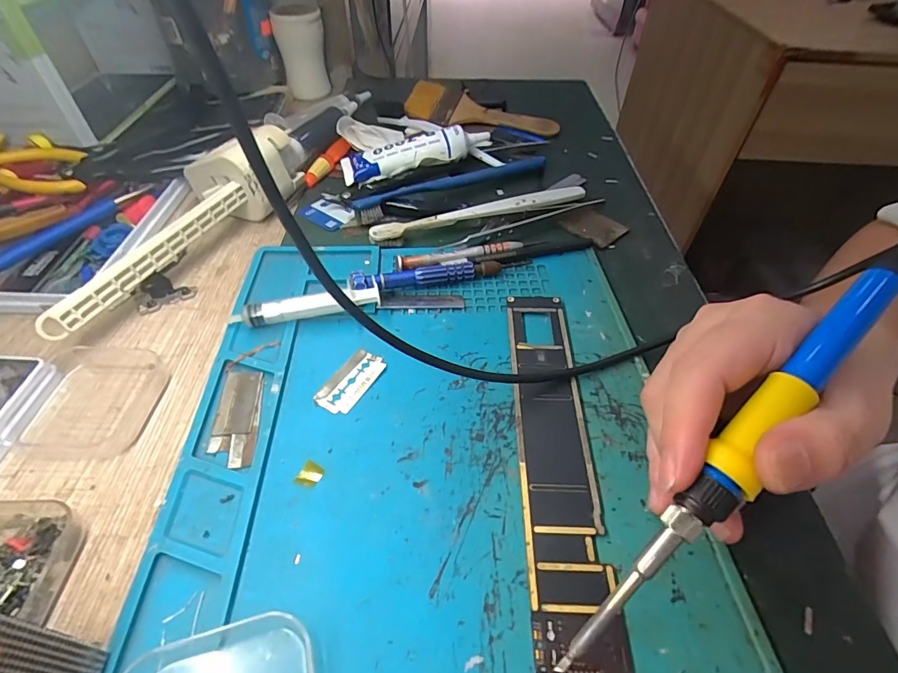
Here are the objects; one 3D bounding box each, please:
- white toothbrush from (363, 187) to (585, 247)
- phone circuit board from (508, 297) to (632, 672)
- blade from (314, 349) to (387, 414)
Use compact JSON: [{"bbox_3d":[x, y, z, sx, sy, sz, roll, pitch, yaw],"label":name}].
[{"bbox_3d":[0.028,-0.097,0.354,0.184,0.010,0.016,-16,51,-15],"label":"white toothbrush"},{"bbox_3d":[0.053,0.056,0.223,0.036,0.006,0.211,3,49,1],"label":"phone circuit board"},{"bbox_3d":[-0.055,0.024,0.251,0.022,0.004,0.042,24,52,19],"label":"blade"}]

